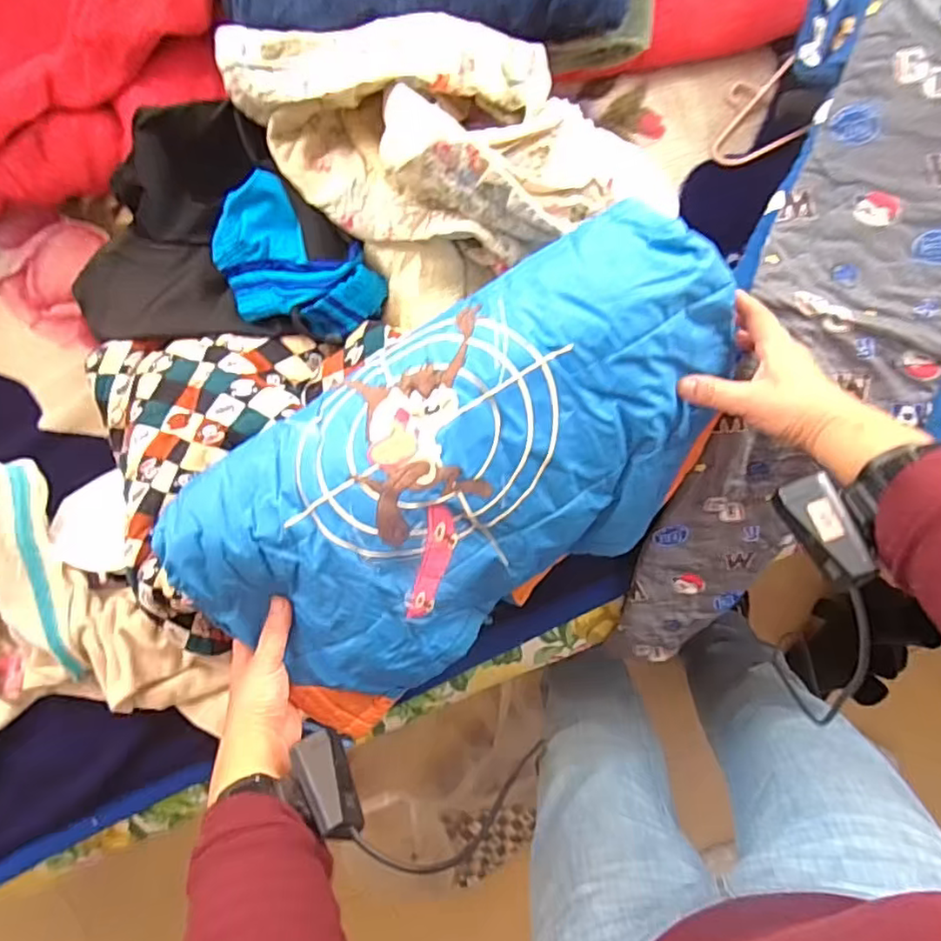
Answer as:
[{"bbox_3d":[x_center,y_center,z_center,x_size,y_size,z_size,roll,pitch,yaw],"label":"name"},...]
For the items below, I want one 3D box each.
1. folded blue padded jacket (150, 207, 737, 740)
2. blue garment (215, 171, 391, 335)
[{"bbox_3d":[0.008,0.018,0.499,0.464,0.090,0.264,-32,111,6],"label":"folded blue padded jacket"},{"bbox_3d":[-0.161,-0.180,0.561,0.153,0.046,0.106,37,94,-3],"label":"blue garment"}]

